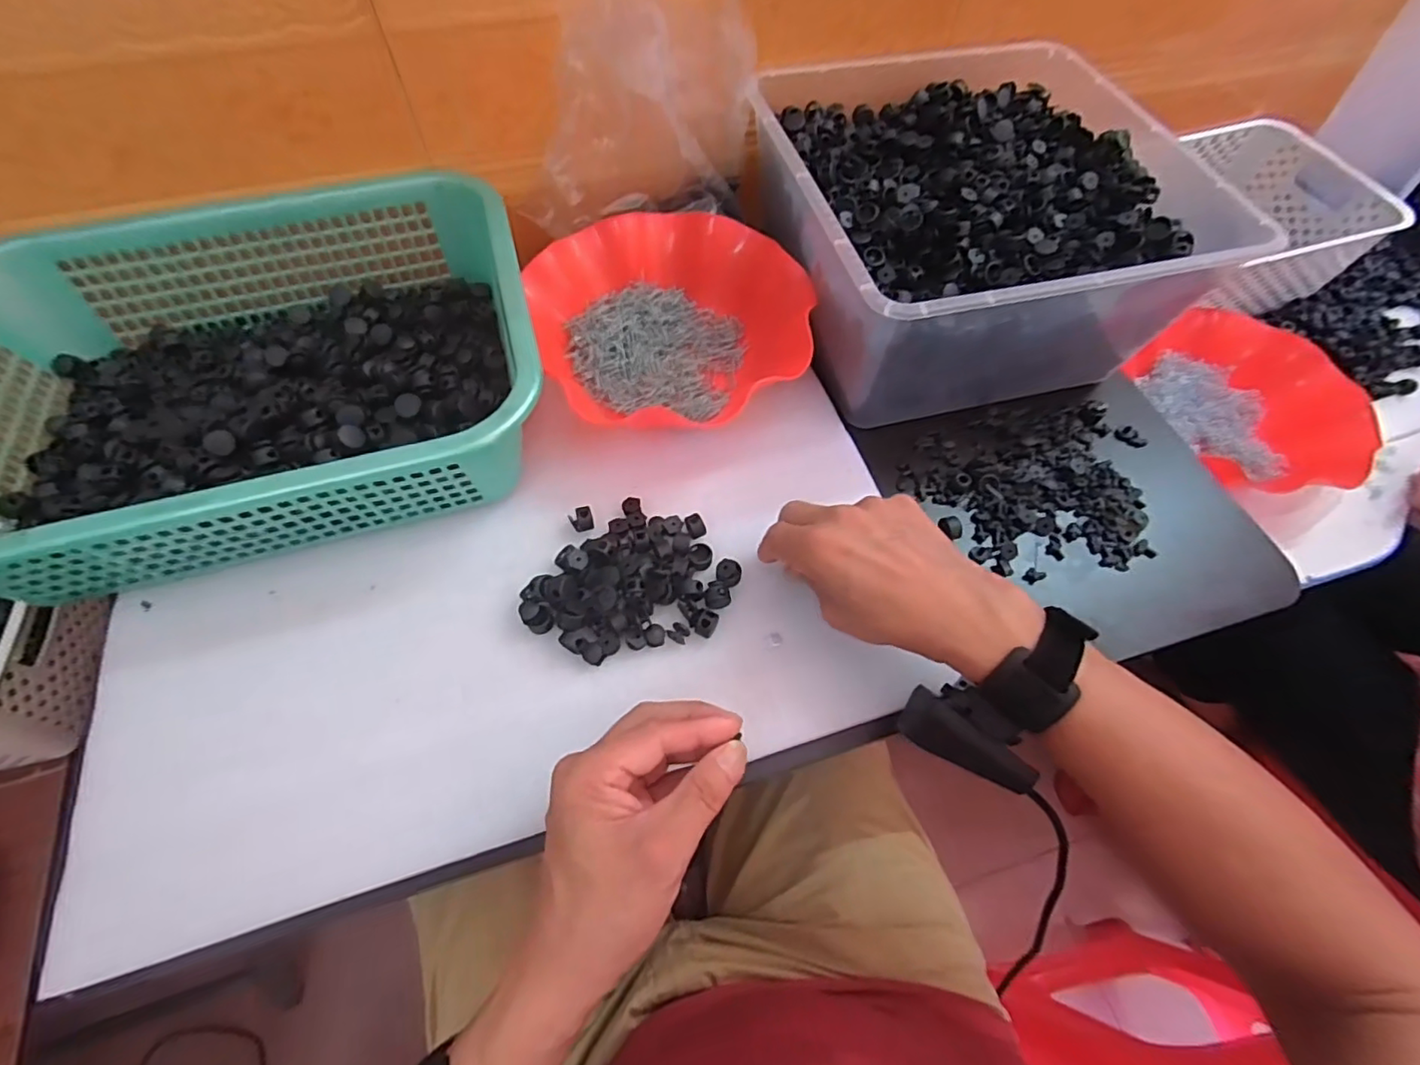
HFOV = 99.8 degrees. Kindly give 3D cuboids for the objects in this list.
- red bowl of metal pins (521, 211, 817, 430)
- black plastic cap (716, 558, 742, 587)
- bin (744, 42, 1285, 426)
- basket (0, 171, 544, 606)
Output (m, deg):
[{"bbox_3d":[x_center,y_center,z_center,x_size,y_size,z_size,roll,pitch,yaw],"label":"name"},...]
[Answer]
[{"bbox_3d":[-0.040,-0.170,0.480,0.206,0.060,0.197,1,61,-1],"label":"red bowl of metal pins"},{"bbox_3d":[0.012,0.028,0.406,0.017,0.008,0.017,1,61,-1],"label":"black plastic cap"},{"bbox_3d":[0.201,-0.255,0.484,0.292,0.119,0.296,-11,63,-8],"label":"bin"},{"bbox_3d":[-0.318,-0.115,0.413,0.386,0.090,0.295,-13,62,-9],"label":"basket"}]

